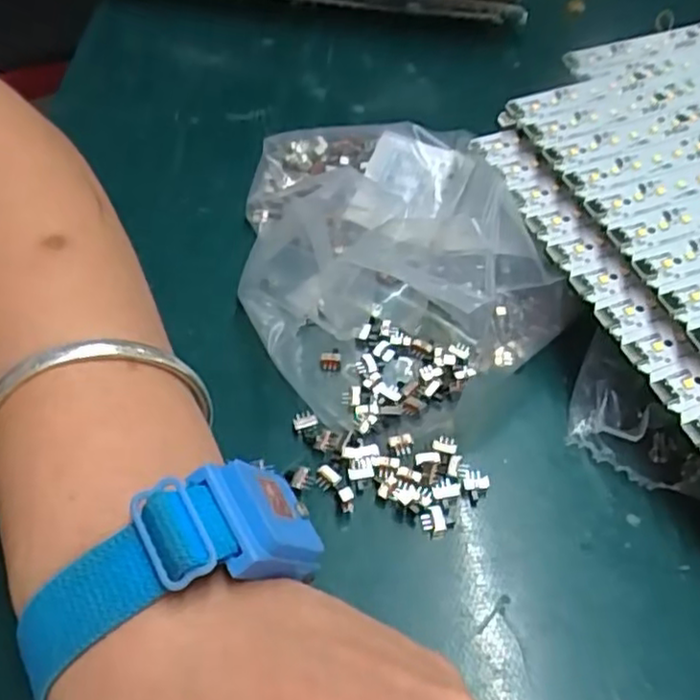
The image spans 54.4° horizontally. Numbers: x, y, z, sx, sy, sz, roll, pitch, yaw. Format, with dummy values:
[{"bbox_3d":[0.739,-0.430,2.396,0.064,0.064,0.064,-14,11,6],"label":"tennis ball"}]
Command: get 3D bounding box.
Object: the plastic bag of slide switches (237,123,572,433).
[{"bbox_3d":[0.011,-0.054,0.309,0.125,0.032,0.169,-15,51,-12],"label":"plastic bag of slide switches"}]

